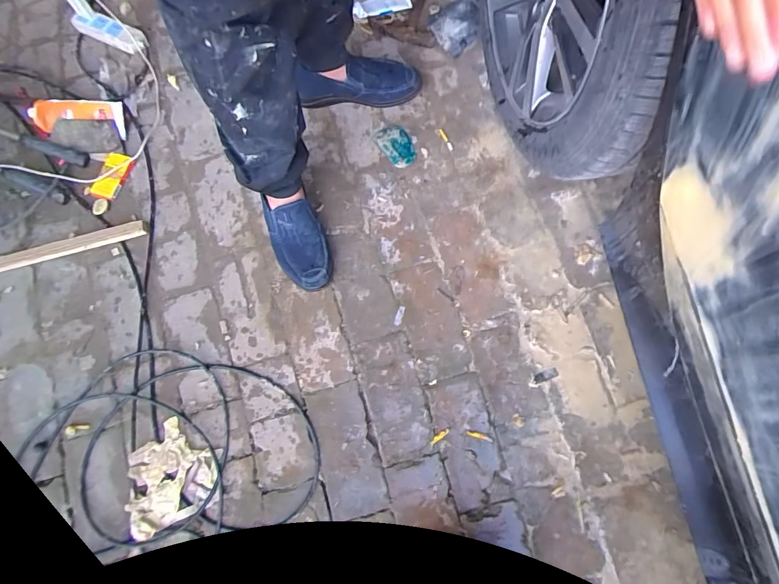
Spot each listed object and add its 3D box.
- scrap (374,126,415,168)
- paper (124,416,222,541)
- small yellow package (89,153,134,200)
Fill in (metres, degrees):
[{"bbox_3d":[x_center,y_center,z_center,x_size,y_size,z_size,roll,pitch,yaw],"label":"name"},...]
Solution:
[{"bbox_3d":[0.017,-0.322,0.942,0.066,0.012,0.104,-32,76,-1],"label":"scrap"},{"bbox_3d":[-0.395,0.324,0.768,0.162,0.035,0.161,-32,76,-1],"label":"paper"},{"bbox_3d":[-0.605,-0.255,0.930,0.060,0.016,0.110,10,75,3],"label":"small yellow package"}]

